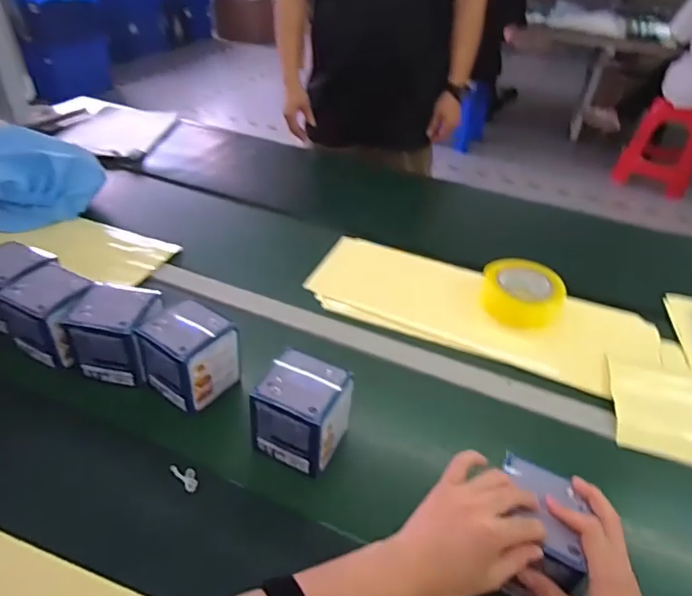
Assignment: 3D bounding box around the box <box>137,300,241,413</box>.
[{"bbox_3d":[-0.183,0.067,0.589,0.084,0.090,0.085,23,42,27],"label":"box"}]

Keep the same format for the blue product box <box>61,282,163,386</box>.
[{"bbox_3d":[-0.273,0.043,0.604,0.093,0.094,0.078,4,37,4],"label":"blue product box"}]

